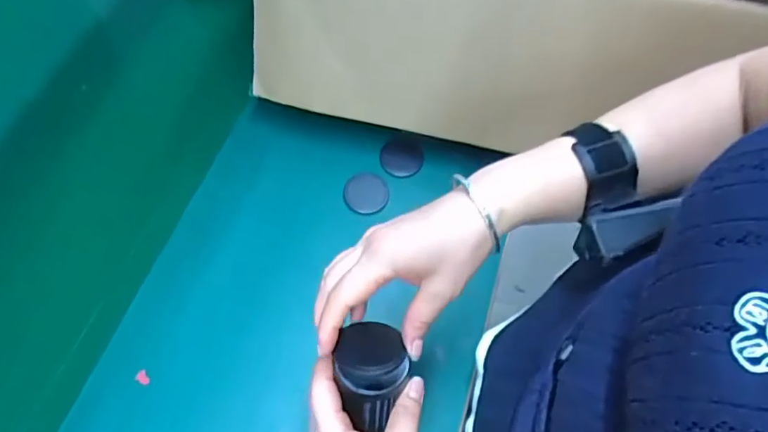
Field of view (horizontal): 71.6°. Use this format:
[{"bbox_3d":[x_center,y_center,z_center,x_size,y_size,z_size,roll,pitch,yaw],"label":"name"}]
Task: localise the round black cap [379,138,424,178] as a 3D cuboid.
[{"bbox_3d":[0.020,-0.065,0.600,0.047,0.009,0.045,32,102,-1],"label":"round black cap"}]

